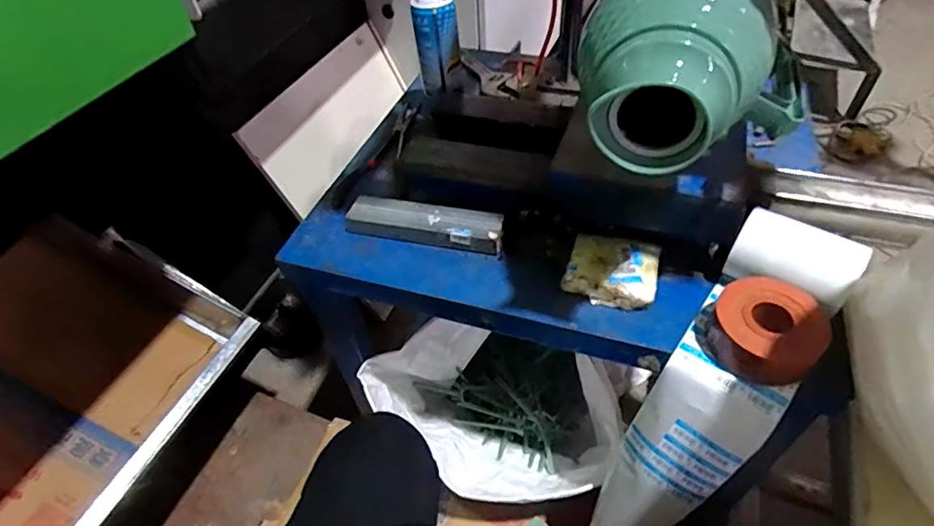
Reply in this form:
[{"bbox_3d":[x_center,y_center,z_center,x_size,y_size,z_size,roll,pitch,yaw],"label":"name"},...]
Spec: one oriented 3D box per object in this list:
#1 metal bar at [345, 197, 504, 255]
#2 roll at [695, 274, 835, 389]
[{"bbox_3d":[-0.056,-0.051,0.662,0.200,0.035,0.047,11,51,15],"label":"metal bar"},{"bbox_3d":[0.298,0.066,0.521,0.104,0.059,0.102,-3,49,3],"label":"roll"}]

